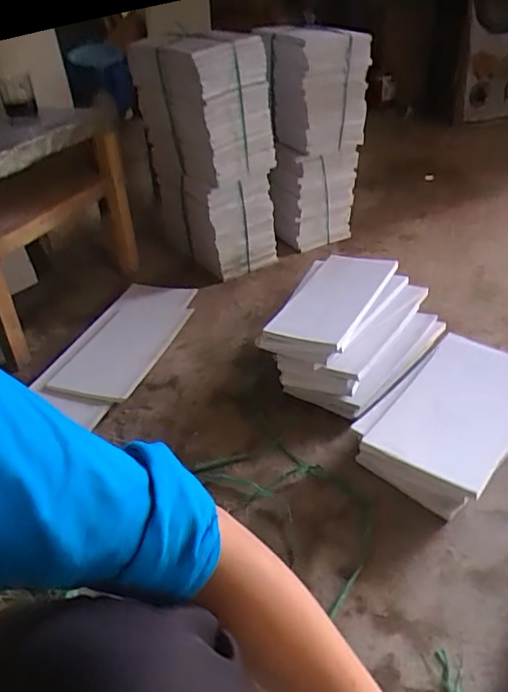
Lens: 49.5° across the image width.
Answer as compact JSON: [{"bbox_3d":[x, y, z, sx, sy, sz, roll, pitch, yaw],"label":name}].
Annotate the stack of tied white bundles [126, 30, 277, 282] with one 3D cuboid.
[{"bbox_3d":[-0.117,-0.446,1.300,0.173,0.482,0.365,-25,39,-24],"label":"stack of tied white bundles"}]

